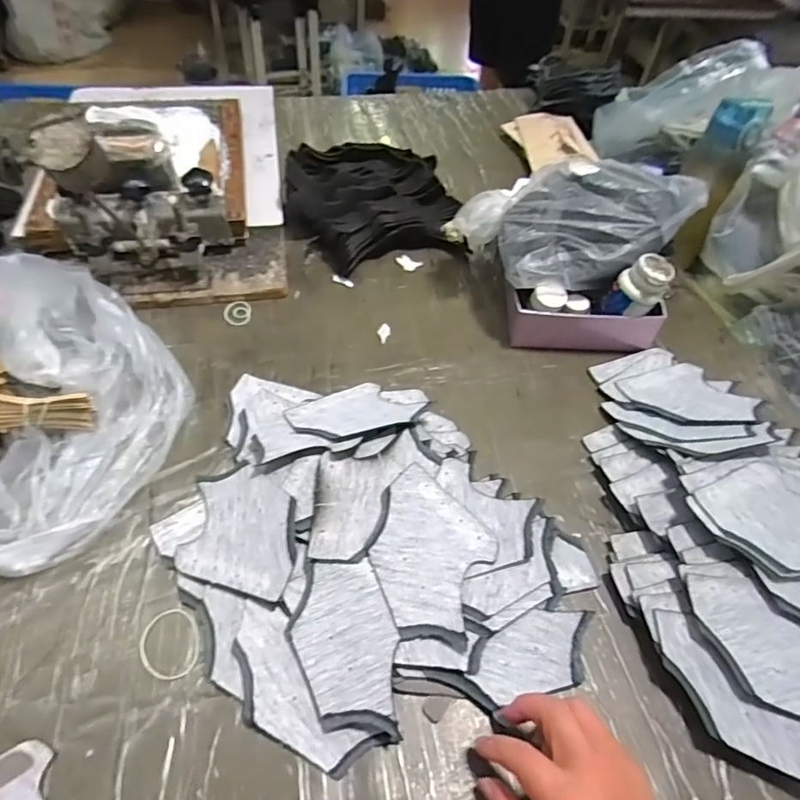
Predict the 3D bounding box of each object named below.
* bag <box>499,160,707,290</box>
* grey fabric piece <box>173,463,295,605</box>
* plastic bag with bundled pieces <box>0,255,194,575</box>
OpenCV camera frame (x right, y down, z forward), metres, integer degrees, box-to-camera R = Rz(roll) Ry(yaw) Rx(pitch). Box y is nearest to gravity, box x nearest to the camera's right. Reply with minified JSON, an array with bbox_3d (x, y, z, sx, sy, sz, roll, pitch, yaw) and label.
[{"bbox_3d":[0.226,-0.202,0.605,0.219,0.084,0.121,-3,55,-5],"label":"bag"},{"bbox_3d":[-0.138,0.114,0.472,0.106,0.022,0.112,9,49,5],"label":"grey fabric piece"},{"bbox_3d":[-0.329,-0.007,0.475,0.205,0.162,0.271,22,52,16],"label":"plastic bag with bundled pieces"}]

